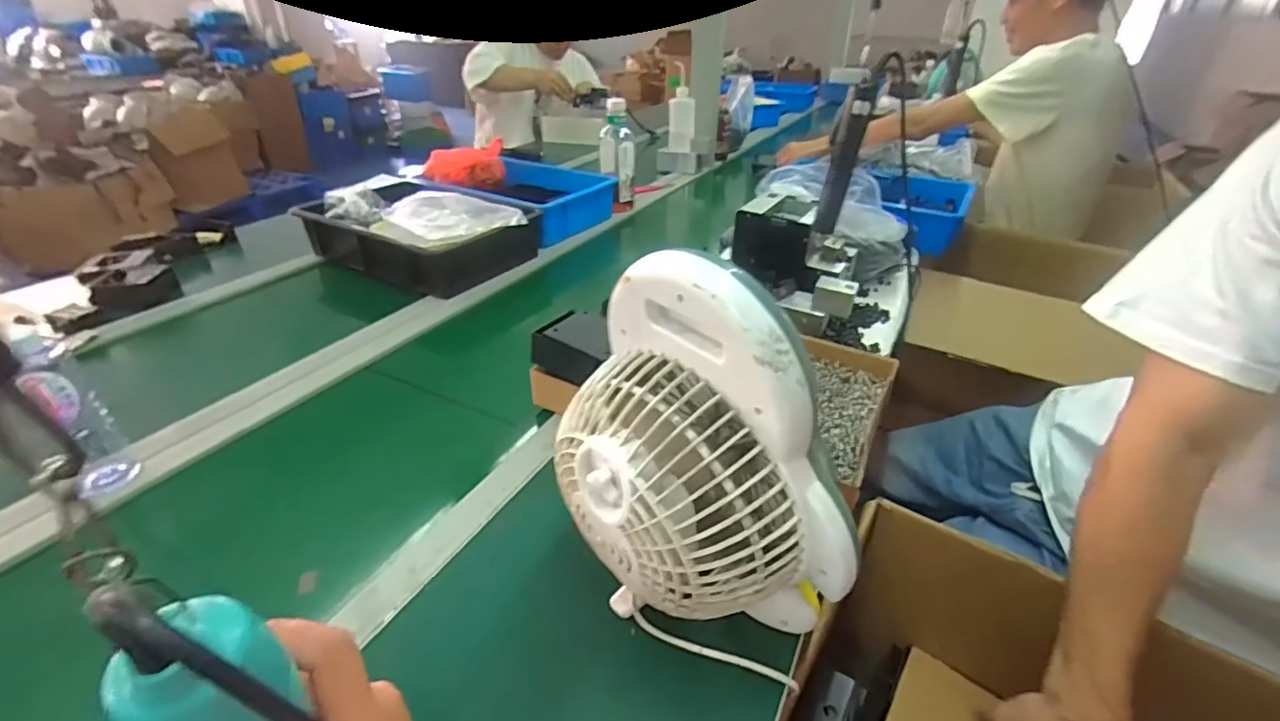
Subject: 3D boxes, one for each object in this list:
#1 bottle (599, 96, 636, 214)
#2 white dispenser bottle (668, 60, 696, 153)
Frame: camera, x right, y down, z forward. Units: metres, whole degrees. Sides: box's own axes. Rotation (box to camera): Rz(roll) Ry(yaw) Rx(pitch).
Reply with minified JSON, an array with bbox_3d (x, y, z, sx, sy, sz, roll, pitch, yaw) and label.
[{"bbox_3d":[-0.055,-0.474,1.304,0.086,0.230,0.089,3,33,0],"label":"bottle"},{"bbox_3d":[0.127,-0.743,1.647,0.080,0.223,0.089,6,33,5],"label":"white dispenser bottle"}]

